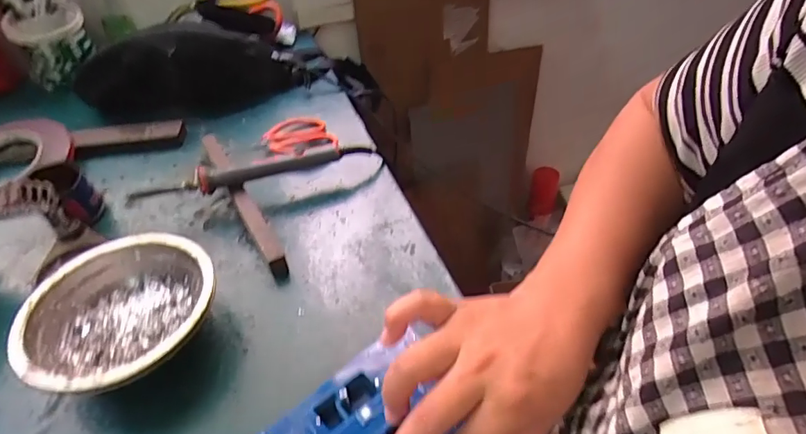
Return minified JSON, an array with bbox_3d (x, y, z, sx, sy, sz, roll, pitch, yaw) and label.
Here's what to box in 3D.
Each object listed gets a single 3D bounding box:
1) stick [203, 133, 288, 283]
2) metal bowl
[{"bbox_3d":[-0.159,-0.019,0.469,0.018,0.018,0.230,-22,44,-22],"label":"stick"},{"bbox_3d":[-0.204,0.074,0.354,0.127,0.043,0.128,-2,40,1],"label":"metal bowl"}]

